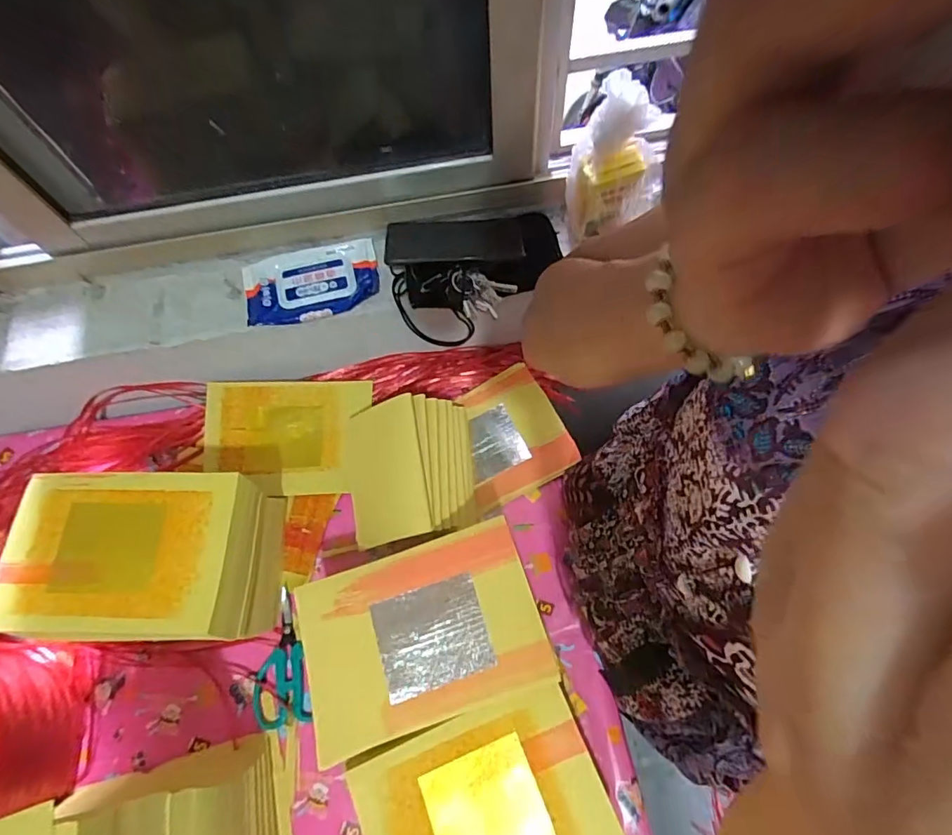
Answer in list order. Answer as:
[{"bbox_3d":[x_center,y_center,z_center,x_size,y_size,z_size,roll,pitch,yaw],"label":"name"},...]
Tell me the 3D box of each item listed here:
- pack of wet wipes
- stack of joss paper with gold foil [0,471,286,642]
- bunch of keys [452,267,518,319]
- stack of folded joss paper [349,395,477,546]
[{"bbox_3d":[-0.209,-0.173,0.637,0.167,0.022,0.099,-14,66,-3],"label":"pack of wet wipes"},{"bbox_3d":[-0.347,0.165,0.572,0.259,0.164,0.167,-4,66,2],"label":"stack of joss paper with gold foil"},{"bbox_3d":[0.007,-0.150,0.608,0.079,0.037,0.056,7,67,7],"label":"bunch of keys"},{"bbox_3d":[-0.077,0.067,0.614,0.151,0.117,0.164,-11,66,-1],"label":"stack of folded joss paper"}]

